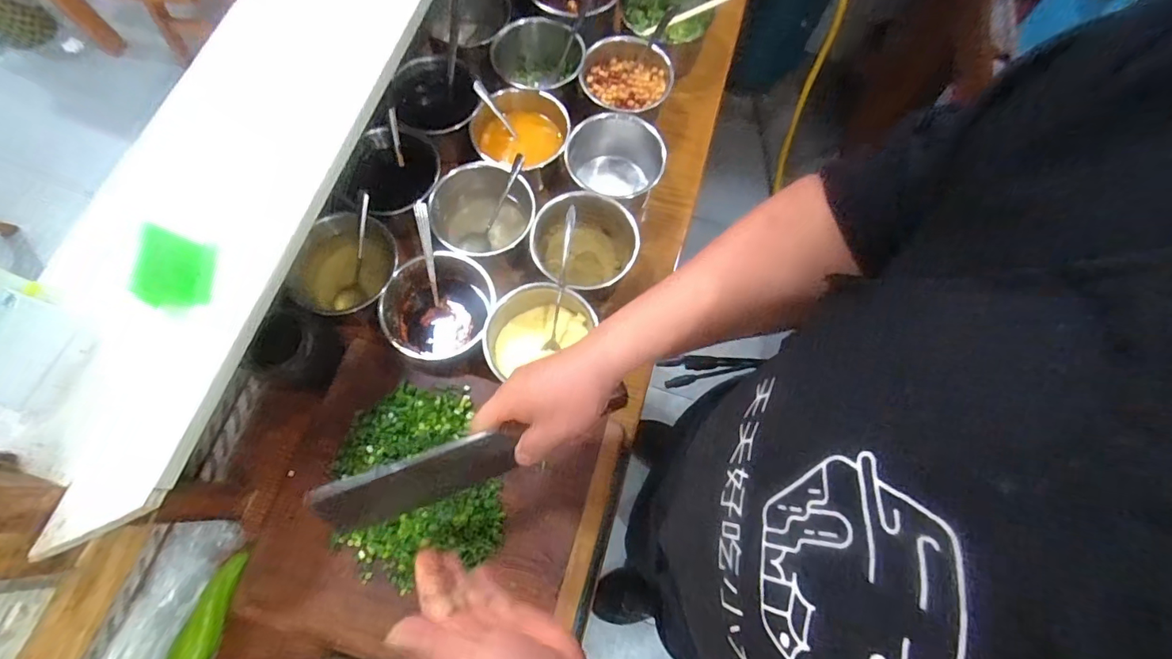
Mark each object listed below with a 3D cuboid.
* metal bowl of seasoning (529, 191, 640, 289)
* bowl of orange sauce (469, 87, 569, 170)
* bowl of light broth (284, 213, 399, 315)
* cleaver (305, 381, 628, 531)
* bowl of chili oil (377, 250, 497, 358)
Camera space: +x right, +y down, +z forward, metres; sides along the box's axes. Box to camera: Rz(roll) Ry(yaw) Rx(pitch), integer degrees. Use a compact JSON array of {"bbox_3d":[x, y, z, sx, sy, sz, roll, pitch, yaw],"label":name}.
[{"bbox_3d":[-0.002,-0.107,0.659,0.129,0.079,0.126,1,72,-2],"label":"metal bowl of seasoning"},{"bbox_3d":[-0.096,-0.267,0.720,0.139,0.069,0.120,4,71,-1],"label":"bowl of orange sauce"},{"bbox_3d":[-0.299,-0.076,0.637,0.125,0.071,0.116,1,72,-2],"label":"bowl of light broth"},{"bbox_3d":[-0.095,0.107,0.465,0.276,0.089,0.028,-19,52,-12],"label":"cleaver"},{"bbox_3d":[-0.175,-0.028,0.634,0.122,0.059,0.125,1,72,-2],"label":"bowl of chili oil"}]

